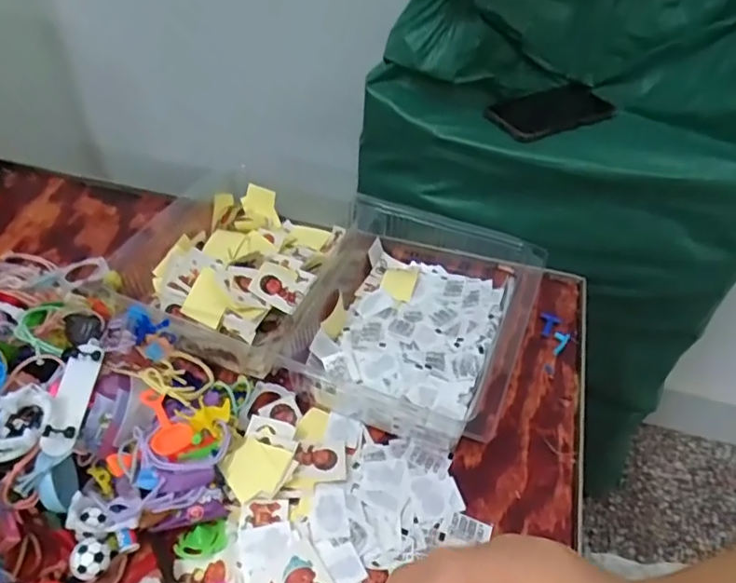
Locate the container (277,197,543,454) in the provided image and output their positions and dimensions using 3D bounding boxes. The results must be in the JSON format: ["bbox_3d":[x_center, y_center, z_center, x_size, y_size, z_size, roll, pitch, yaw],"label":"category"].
[{"bbox_3d":[0.043,0.008,0.489,0.182,0.048,0.234,14,46,12],"label":"container"}]

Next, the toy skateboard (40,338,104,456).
[{"bbox_3d":[-0.189,0.065,0.378,0.020,0.017,0.078,1,45,-1],"label":"toy skateboard"}]

